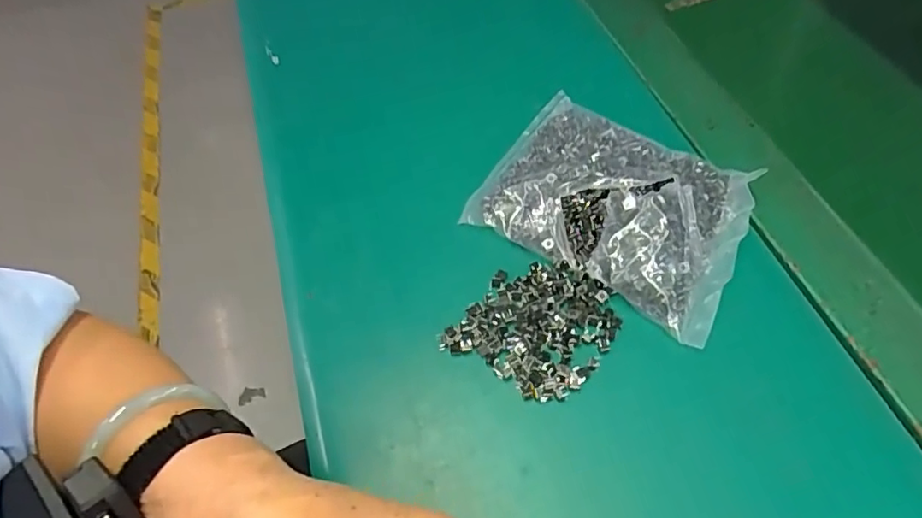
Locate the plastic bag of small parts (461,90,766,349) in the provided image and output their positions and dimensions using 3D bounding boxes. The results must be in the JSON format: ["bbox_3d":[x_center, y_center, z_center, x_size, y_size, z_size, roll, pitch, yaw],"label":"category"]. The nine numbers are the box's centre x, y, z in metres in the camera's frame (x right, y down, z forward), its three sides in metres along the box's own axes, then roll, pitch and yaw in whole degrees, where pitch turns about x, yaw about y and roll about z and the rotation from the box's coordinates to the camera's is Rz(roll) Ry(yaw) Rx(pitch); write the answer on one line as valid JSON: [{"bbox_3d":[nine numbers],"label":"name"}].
[{"bbox_3d":[0.099,-0.041,0.372,0.165,0.029,0.119,29,63,22],"label":"plastic bag of small parts"}]

